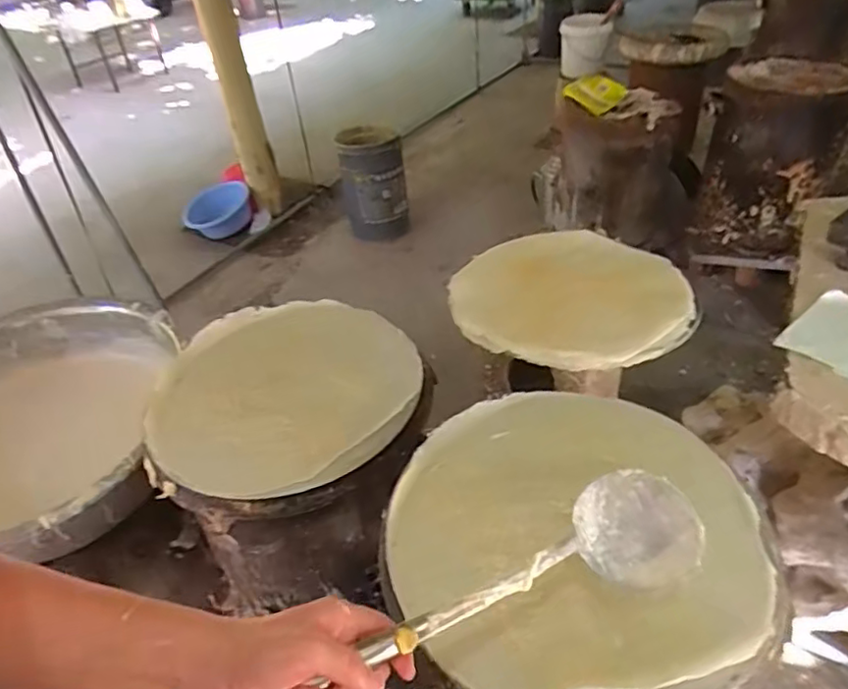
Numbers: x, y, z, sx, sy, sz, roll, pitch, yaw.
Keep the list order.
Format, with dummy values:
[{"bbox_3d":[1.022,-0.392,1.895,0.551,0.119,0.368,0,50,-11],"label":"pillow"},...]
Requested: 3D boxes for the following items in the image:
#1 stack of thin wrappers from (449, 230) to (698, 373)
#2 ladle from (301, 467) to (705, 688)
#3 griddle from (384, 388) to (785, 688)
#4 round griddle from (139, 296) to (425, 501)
[{"bbox_3d":[0.237,-0.095,1.018,0.370,0.031,0.381,-2,40,4],"label":"stack of thin wrappers"},{"bbox_3d":[0.048,0.181,0.436,0.347,0.075,0.076,-14,40,-22],"label":"ladle"},{"bbox_3d":[0.155,0.203,0.648,0.375,0.049,0.386,-3,40,3],"label":"griddle"},{"bbox_3d":[-0.206,0.060,0.888,0.370,0.050,0.377,-3,40,3],"label":"round griddle"}]

